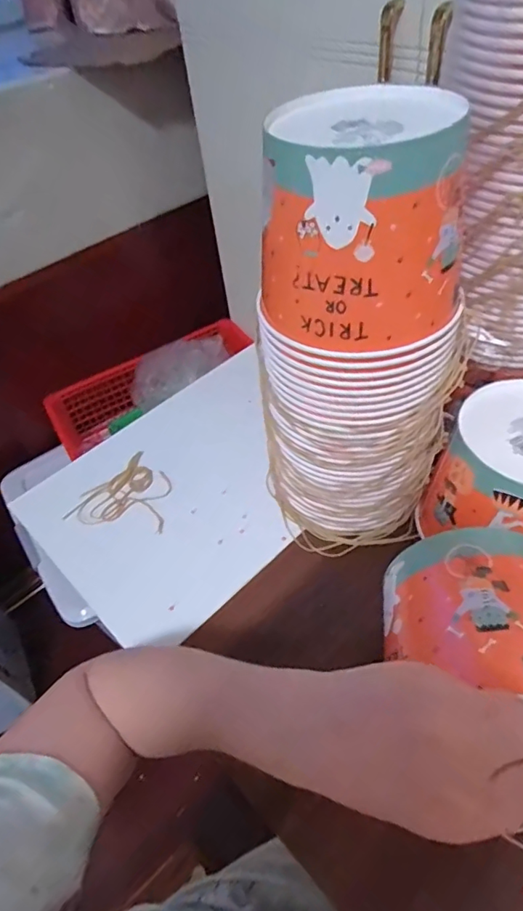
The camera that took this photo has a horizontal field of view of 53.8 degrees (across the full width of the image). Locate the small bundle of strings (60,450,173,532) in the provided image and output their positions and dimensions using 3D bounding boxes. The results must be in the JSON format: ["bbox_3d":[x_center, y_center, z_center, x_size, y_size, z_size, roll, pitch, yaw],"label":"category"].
[{"bbox_3d":[-0.155,0.040,0.603,0.110,0.008,0.101,7,50,13],"label":"small bundle of strings"}]

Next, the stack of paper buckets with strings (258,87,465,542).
[{"bbox_3d":[0.078,-0.079,0.441,0.141,0.353,0.143,-24,50,-15],"label":"stack of paper buckets with strings"}]

